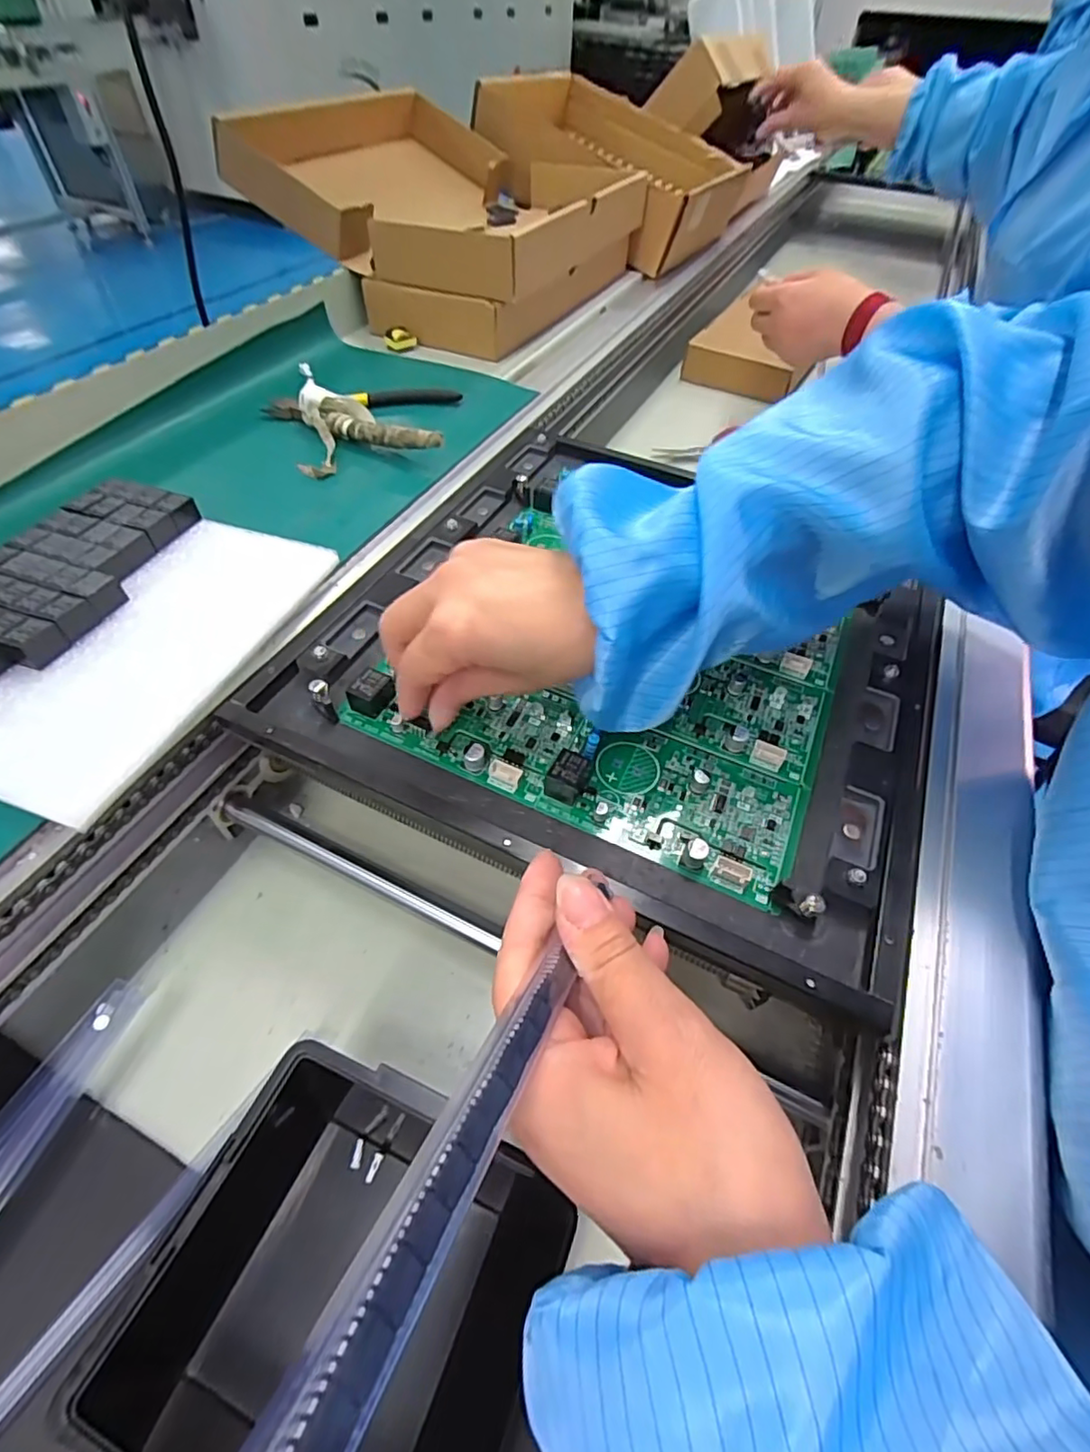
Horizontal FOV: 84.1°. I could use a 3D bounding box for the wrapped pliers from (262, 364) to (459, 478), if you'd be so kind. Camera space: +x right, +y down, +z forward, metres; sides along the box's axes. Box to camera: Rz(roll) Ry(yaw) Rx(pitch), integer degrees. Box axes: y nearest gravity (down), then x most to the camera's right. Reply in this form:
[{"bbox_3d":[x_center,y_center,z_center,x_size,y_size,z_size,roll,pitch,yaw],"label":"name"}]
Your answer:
[{"bbox_3d":[-0.134,-0.234,0.455,0.144,0.035,0.115,-8,51,-12],"label":"wrapped pliers"}]

